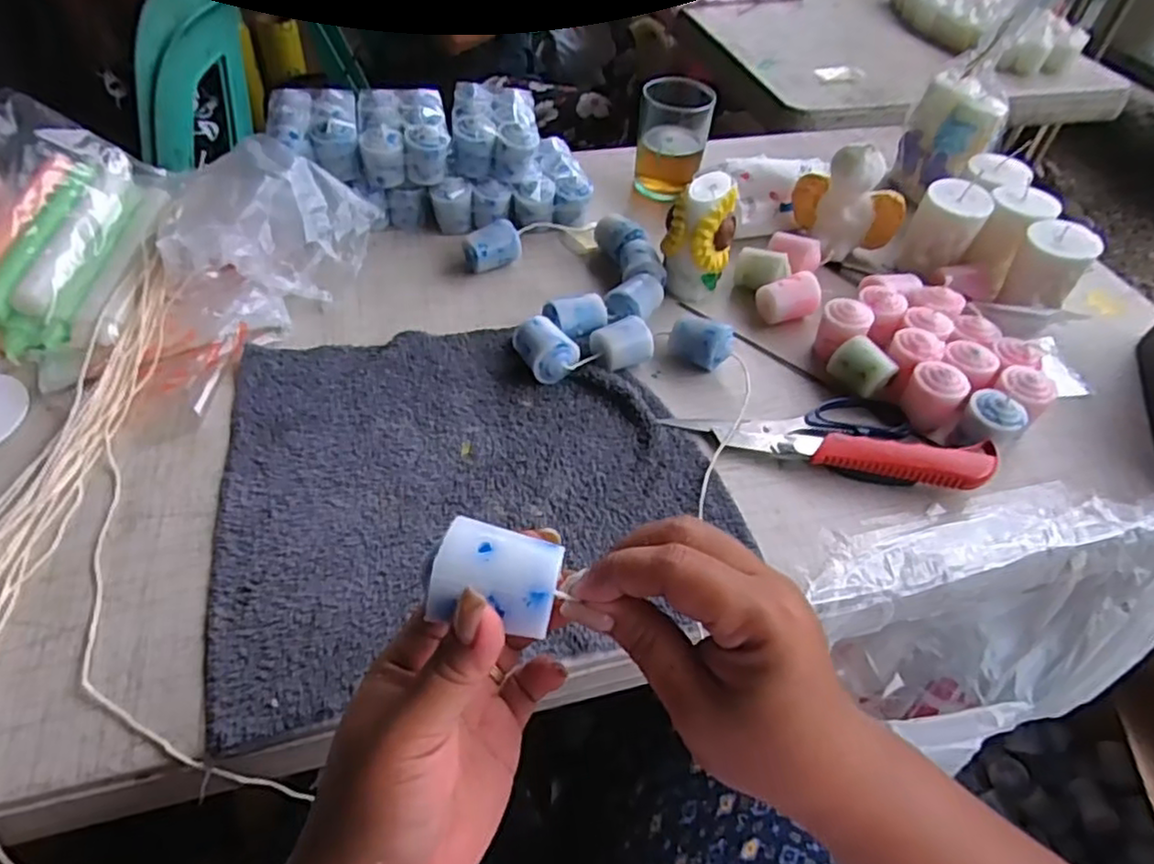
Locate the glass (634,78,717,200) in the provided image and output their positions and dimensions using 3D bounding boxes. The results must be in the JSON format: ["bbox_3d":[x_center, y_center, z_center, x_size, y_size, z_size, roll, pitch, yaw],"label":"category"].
[{"bbox_3d":[0.099,-0.302,0.707,0.071,0.095,0.073,9,48,4],"label":"glass"}]

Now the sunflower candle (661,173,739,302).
[{"bbox_3d":[0.109,-0.165,0.589,0.061,0.101,0.051,-31,57,-28],"label":"sunflower candle"}]

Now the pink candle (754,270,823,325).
[{"bbox_3d":[0.183,-0.111,0.591,0.044,0.039,0.037,-11,50,-14],"label":"pink candle"}]

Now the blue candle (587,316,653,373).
[{"bbox_3d":[0.035,-0.066,0.532,0.043,0.041,0.032,-20,53,-20],"label":"blue candle"}]

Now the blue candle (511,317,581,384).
[{"bbox_3d":[-0.024,-0.061,0.518,0.035,0.038,0.042,-22,54,-22],"label":"blue candle"}]

